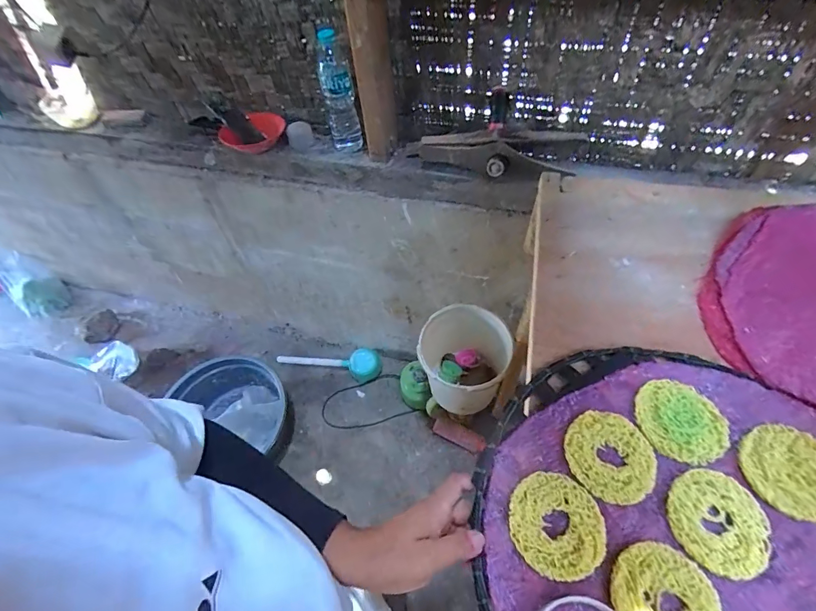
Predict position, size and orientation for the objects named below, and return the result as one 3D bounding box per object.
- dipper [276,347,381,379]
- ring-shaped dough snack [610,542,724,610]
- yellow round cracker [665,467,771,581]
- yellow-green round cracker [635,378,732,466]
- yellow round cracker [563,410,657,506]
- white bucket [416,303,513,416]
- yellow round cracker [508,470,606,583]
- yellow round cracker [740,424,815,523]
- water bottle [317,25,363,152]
[{"bbox_3d":[-0.280,0.212,1.423,0.363,0.093,0.095,1,55,5],"label":"dipper"},{"bbox_3d":[0.203,0.233,0.307,0.075,0.007,0.078,-3,55,4],"label":"ring-shaped dough snack"},{"bbox_3d":[0.265,0.184,0.335,0.075,0.006,0.078,-3,55,4],"label":"yellow round cracker"},{"bbox_3d":[0.266,0.109,0.380,0.077,0.005,0.080,-3,55,4],"label":"yellow-green round cracker"},{"bbox_3d":[0.190,0.141,0.370,0.077,0.007,0.078,-31,58,-15],"label":"yellow round cracker"},{"bbox_3d":[0.151,0.146,1.072,0.226,0.279,0.188,6,55,9],"label":"white bucket"},{"bbox_3d":[0.129,0.189,0.342,0.078,0.007,0.080,-3,55,4],"label":"yellow round cracker"},{"bbox_3d":[0.345,0.148,0.350,0.079,0.012,0.077,-3,55,4],"label":"yellow round cracker"},{"bbox_3d":[-0.149,-0.448,0.840,0.065,0.225,0.073,-14,55,-5],"label":"water bottle"}]

